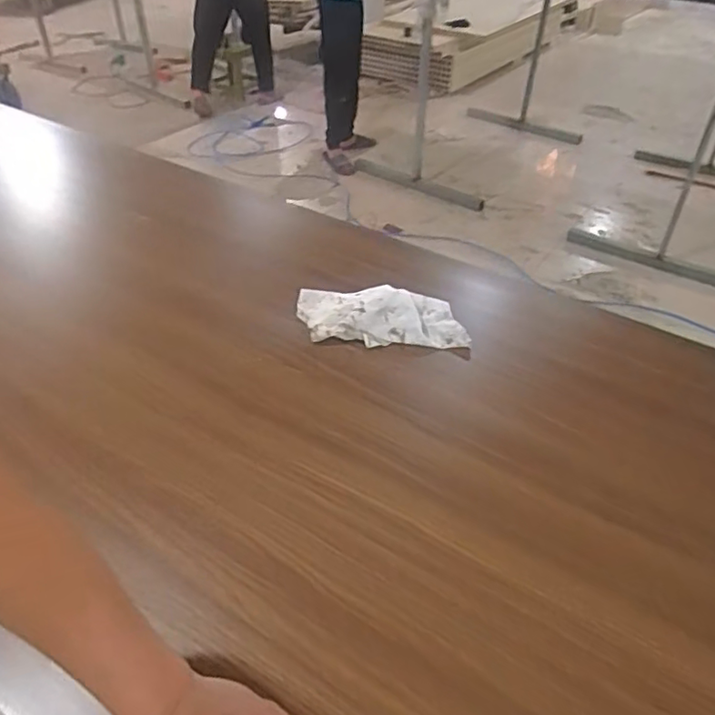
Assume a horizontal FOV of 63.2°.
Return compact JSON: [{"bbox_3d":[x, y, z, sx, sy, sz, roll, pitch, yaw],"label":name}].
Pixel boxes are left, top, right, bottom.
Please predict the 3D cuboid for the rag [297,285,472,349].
[{"bbox_3d":[0.031,-0.071,0.831,0.249,0.038,0.120,2,41,2],"label":"rag"}]

